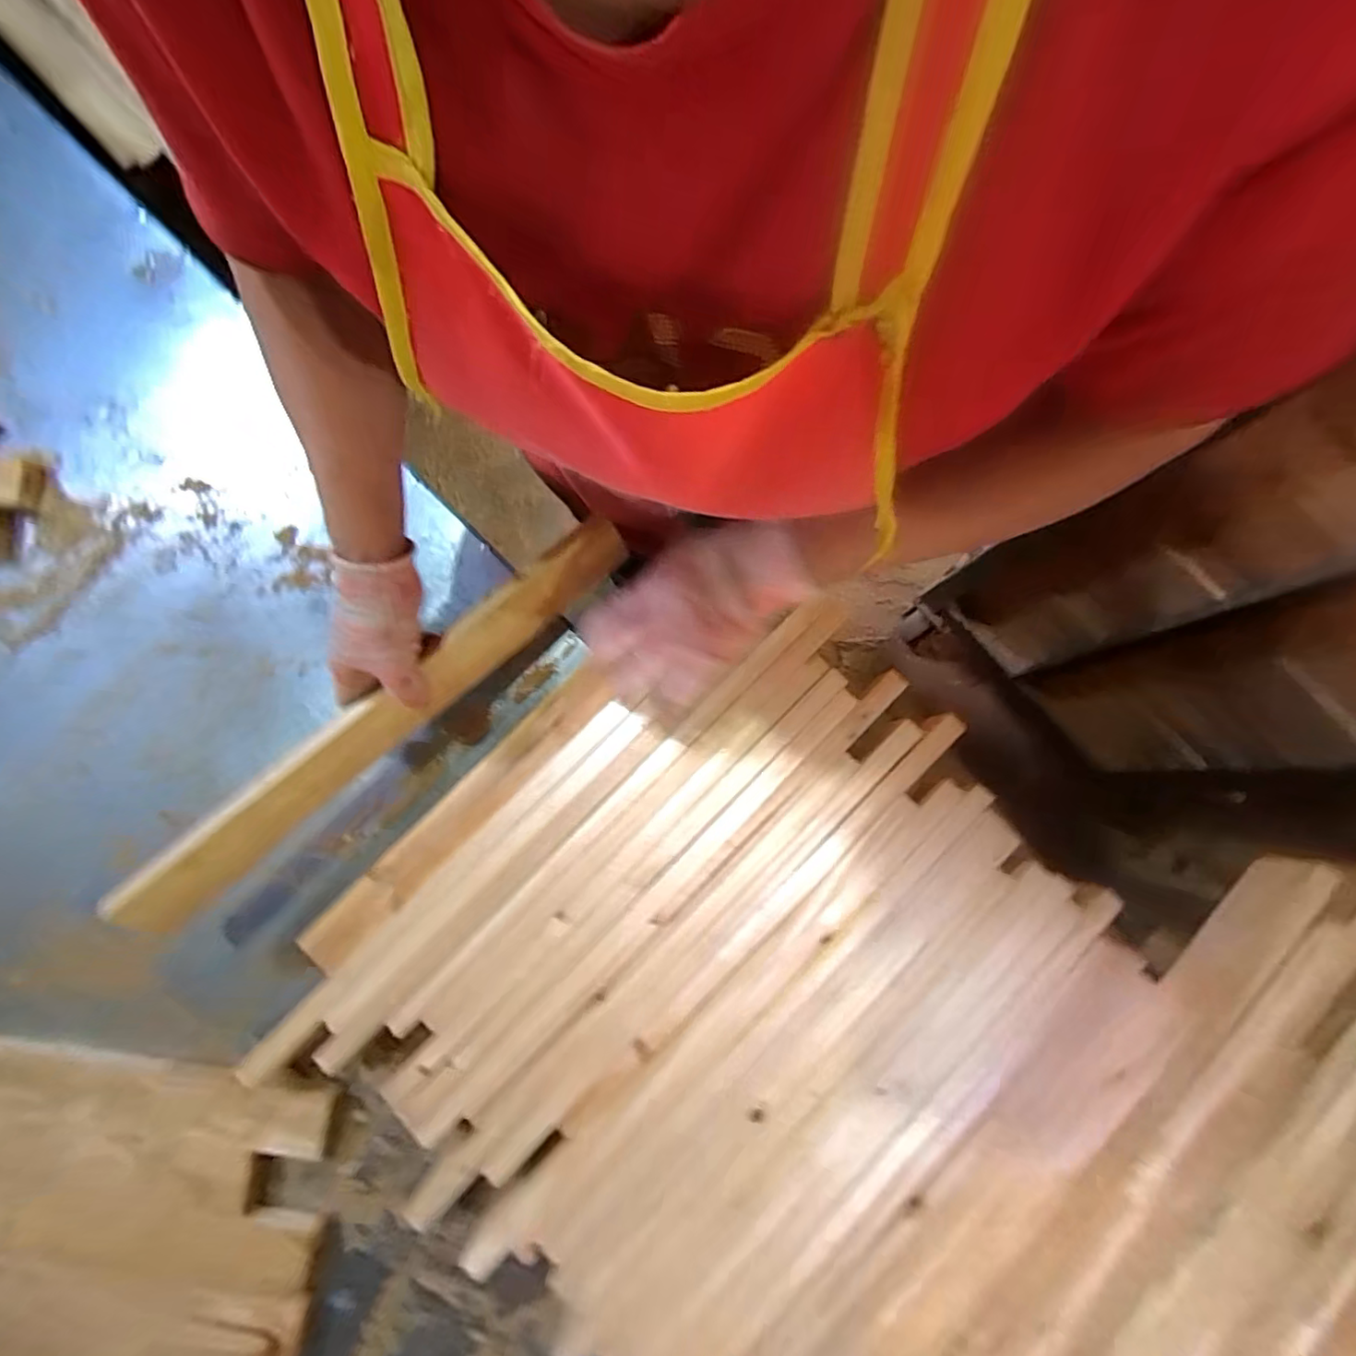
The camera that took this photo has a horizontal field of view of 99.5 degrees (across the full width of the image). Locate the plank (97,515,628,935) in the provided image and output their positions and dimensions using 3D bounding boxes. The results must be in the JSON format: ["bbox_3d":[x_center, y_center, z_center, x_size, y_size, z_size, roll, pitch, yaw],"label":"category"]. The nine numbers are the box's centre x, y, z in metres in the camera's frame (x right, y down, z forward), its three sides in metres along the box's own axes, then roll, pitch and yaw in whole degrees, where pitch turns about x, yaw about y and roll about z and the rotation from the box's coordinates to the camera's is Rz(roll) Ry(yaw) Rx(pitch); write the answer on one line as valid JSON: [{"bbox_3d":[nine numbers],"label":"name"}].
[{"bbox_3d":[-0.239,0.025,0.490,0.481,0.021,0.053,-41,119,-11],"label":"plank"}]

